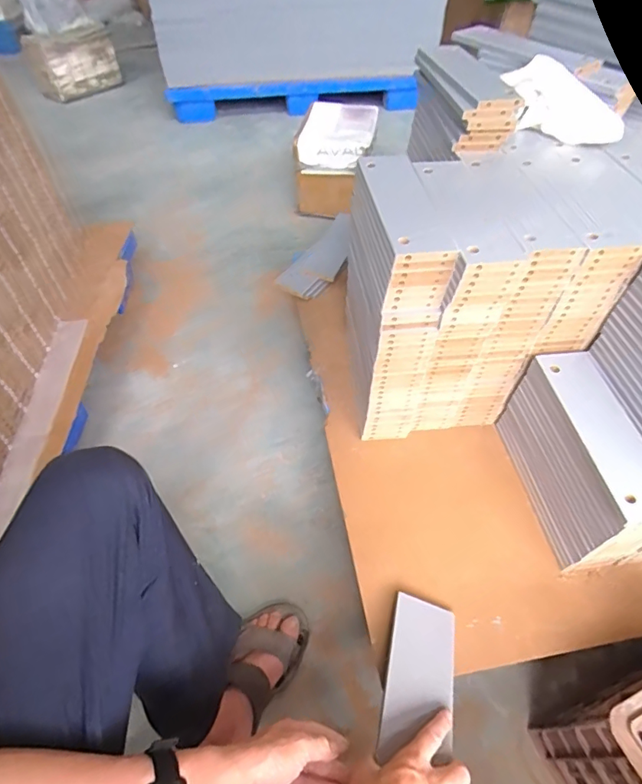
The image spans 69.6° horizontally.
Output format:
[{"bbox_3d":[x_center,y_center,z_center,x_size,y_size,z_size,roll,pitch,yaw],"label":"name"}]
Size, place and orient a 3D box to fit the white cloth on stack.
[{"bbox_3d":[0.389,-0.468,0.764,0.215,0.091,0.045,40,59,6],"label":"white cloth on stack"}]

